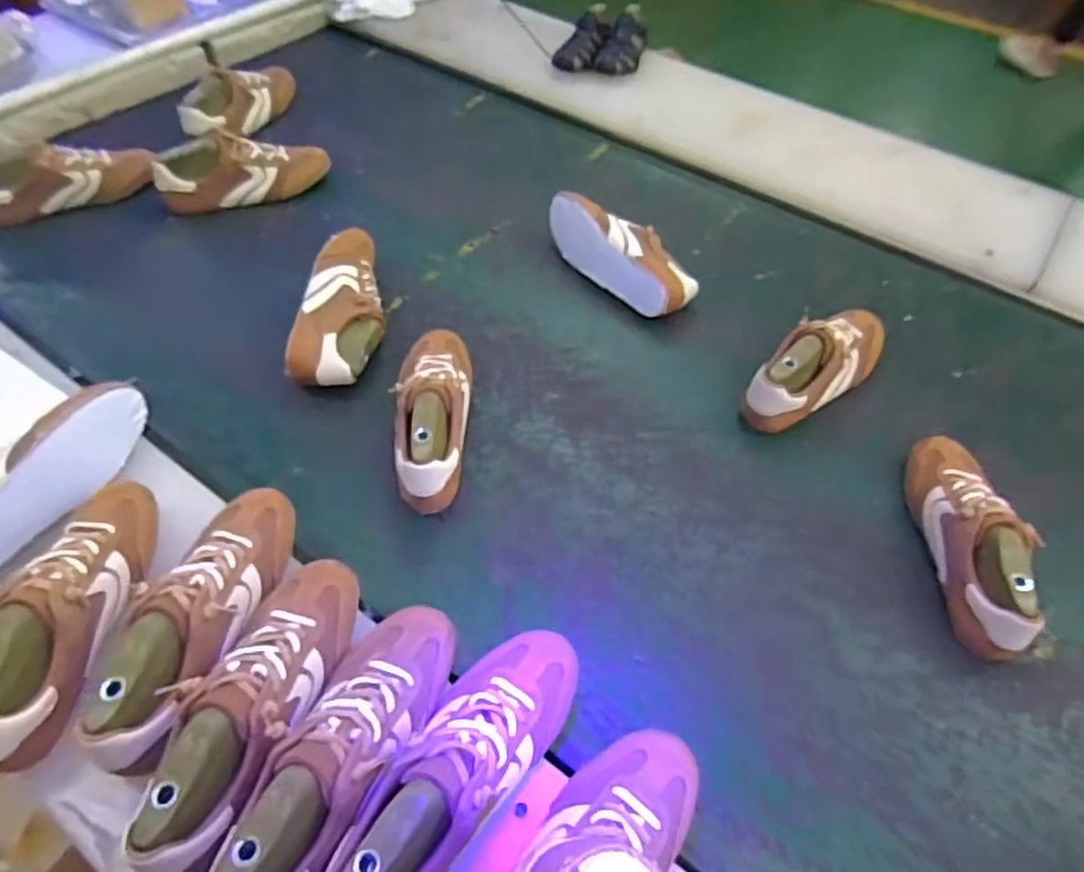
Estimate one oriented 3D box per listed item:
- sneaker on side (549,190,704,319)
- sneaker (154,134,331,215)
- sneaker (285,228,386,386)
[{"bbox_3d":[0.106,-0.249,0.945,0.092,0.076,0.233,-31,60,-23],"label":"sneaker on side"},{"bbox_3d":[-0.427,-0.386,1.022,0.236,0.079,0.079,-19,56,-15],"label":"sneaker"},{"bbox_3d":[-0.233,-0.156,0.856,0.088,0.078,0.230,5,53,2],"label":"sneaker"}]

